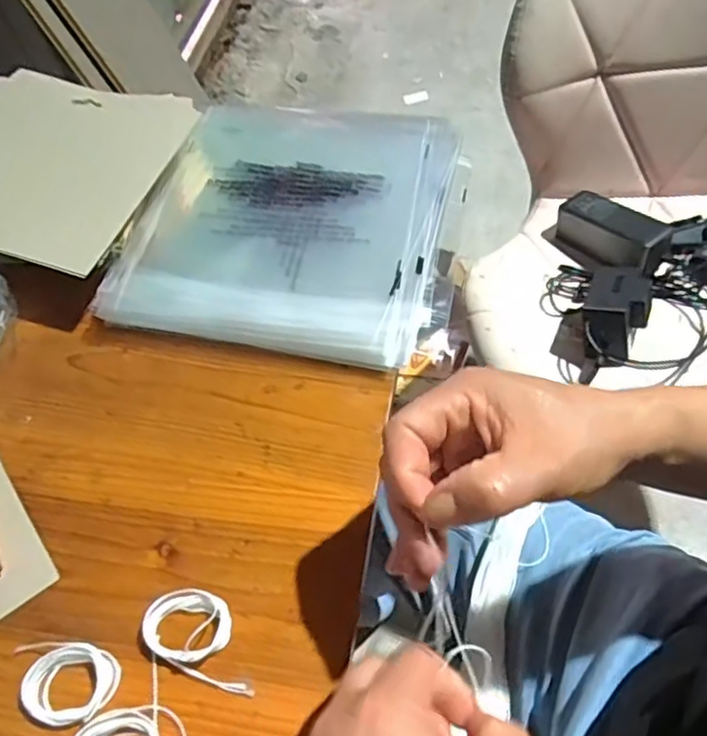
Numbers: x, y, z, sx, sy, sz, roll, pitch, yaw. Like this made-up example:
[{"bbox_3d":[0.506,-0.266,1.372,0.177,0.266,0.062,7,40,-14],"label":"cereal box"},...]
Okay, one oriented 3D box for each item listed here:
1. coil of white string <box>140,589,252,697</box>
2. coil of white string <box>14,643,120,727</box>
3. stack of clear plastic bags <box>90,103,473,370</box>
[{"bbox_3d":[-0.075,0.134,0.318,0.063,0.011,0.036,17,61,17],"label":"coil of white string"},{"bbox_3d":[-0.144,0.153,0.309,0.054,0.012,0.035,4,58,10],"label":"coil of white string"},{"bbox_3d":[-0.042,-0.108,0.452,0.225,0.030,0.217,7,59,11],"label":"stack of clear plastic bags"}]

